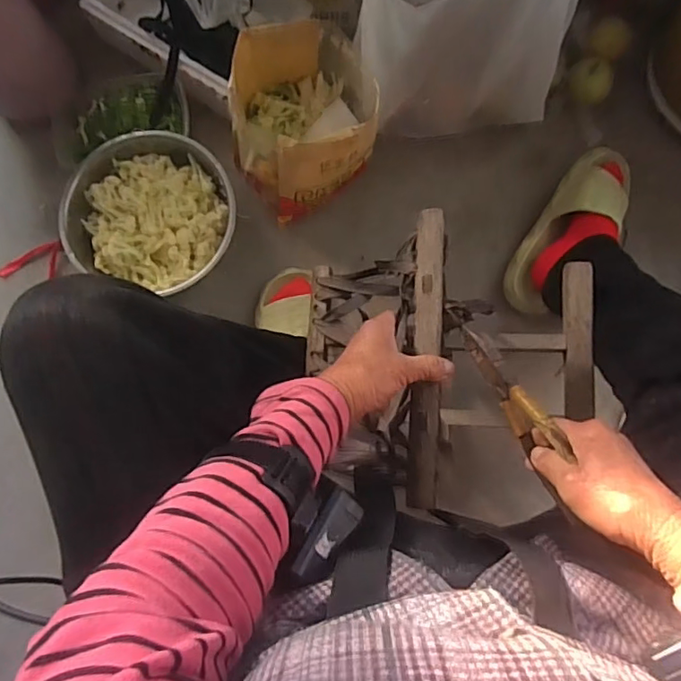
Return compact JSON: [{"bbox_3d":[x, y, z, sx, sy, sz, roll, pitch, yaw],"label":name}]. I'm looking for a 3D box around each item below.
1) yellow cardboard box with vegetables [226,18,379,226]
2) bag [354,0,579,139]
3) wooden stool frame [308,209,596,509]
[{"bbox_3d":[-0.053,-0.298,0.764,0.182,0.204,0.175,-14,79,-2],"label":"yellow cardboard box with vegetables"},{"bbox_3d":[0.157,-0.397,0.675,0.273,0.347,0.145,-17,79,-2],"label":"bag"},{"bbox_3d":[0.121,0.027,0.571,0.319,0.191,0.260,2,79,1],"label":"wooden stool frame"}]

